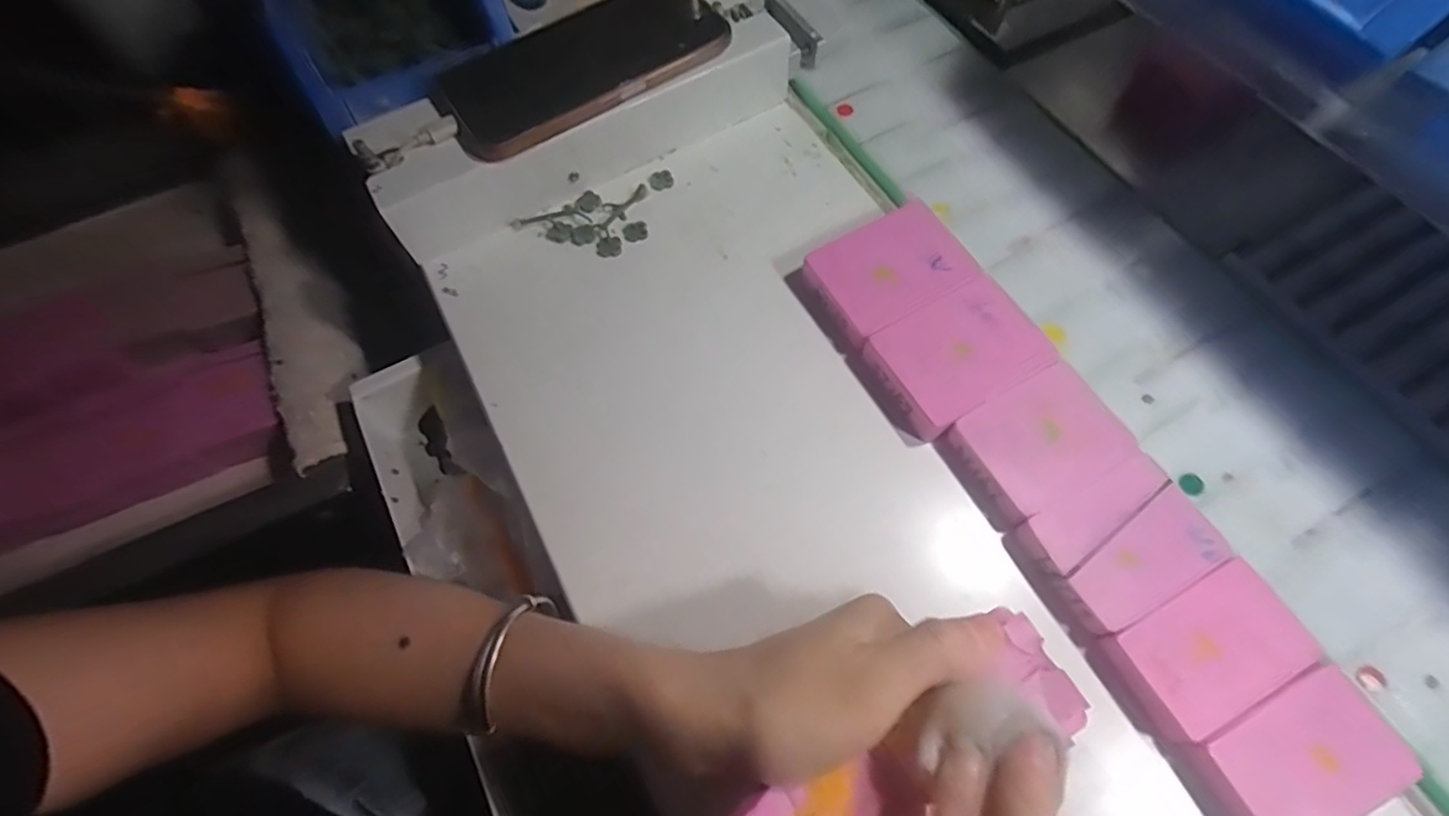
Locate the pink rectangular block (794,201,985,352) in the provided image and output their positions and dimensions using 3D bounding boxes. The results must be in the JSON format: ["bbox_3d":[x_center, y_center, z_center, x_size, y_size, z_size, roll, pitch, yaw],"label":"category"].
[{"bbox_3d":[0.088,-0.073,0.340,0.074,0.017,0.058,-28,67,-10],"label":"pink rectangular block"}]

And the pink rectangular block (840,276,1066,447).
[{"bbox_3d":[0.115,-0.027,0.318,0.082,0.017,0.059,-30,68,-11],"label":"pink rectangular block"}]

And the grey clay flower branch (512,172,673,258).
[{"bbox_3d":[-0.071,-0.113,0.382,0.096,0.006,0.050,-27,69,-10],"label":"grey clay flower branch"}]

